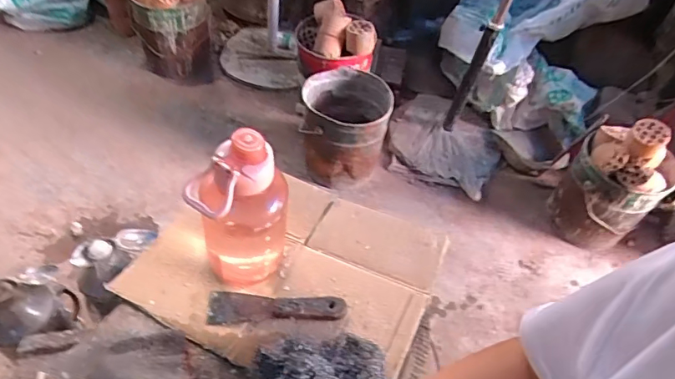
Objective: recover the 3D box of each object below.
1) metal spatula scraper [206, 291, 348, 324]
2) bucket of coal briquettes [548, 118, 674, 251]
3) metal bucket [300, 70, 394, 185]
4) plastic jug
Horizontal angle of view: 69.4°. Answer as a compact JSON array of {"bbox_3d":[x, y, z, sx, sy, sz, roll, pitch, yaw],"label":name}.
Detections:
[{"bbox_3d":[-0.081,0.154,0.649,0.180,0.024,0.045,2,50,-5],"label":"metal spatula scraper"},{"bbox_3d":[0.901,-0.034,1.570,0.270,0.459,0.292,38,57,24],"label":"bucket of coal briquettes"},{"bbox_3d":[0.023,-0.235,1.689,0.286,0.279,0.359,5,50,-2],"label":"metal bucket"},{"bbox_3d":[-0.118,0.033,0.611,0.110,0.221,0.099,-2,51,-7],"label":"plastic jug"}]

